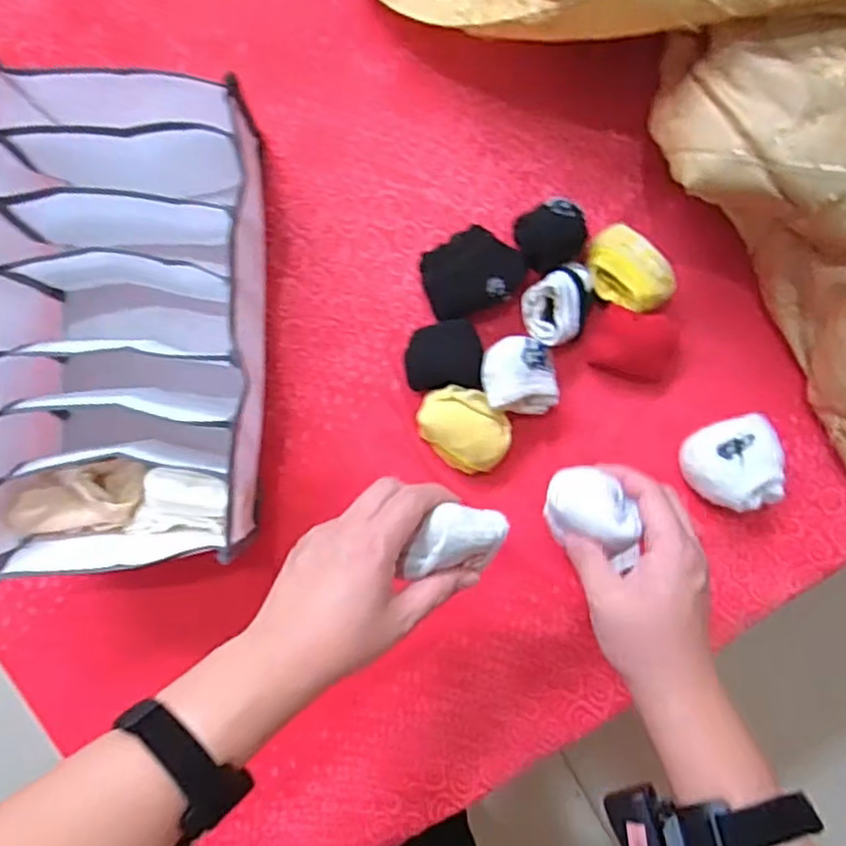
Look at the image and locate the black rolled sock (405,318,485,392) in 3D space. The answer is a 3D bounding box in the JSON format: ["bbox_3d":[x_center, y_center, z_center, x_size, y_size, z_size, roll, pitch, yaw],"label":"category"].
[{"bbox_3d":[0.018,-0.058,0.604,0.064,0.049,0.060,-3,92,-4],"label":"black rolled sock"}]

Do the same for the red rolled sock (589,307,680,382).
[{"bbox_3d":[0.193,-0.068,0.624,0.083,0.040,0.054,13,90,-5],"label":"red rolled sock"}]

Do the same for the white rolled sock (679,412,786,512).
[{"bbox_3d":[0.274,0.037,0.618,0.075,0.051,0.076,0,92,-4],"label":"white rolled sock"}]

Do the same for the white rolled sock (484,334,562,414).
[{"bbox_3d":[0.083,-0.040,0.604,0.069,0.062,0.063,7,90,-5],"label":"white rolled sock"}]

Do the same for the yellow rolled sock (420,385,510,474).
[{"bbox_3d":[0.035,0.005,0.608,0.086,0.041,0.064,35,88,-4],"label":"yellow rolled sock"}]

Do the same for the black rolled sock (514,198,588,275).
[{"bbox_3d":[0.110,-0.160,0.605,0.054,0.045,0.055,0,92,-4],"label":"black rolled sock"}]

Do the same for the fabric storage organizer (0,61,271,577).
[{"bbox_3d":[-0.222,-0.076,0.560,0.186,0.138,0.366,0,91,-5],"label":"fabric storage organizer"}]

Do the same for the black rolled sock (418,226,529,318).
[{"bbox_3d":[0.043,-0.131,0.600,0.086,0.049,0.068,-22,92,-4],"label":"black rolled sock"}]

